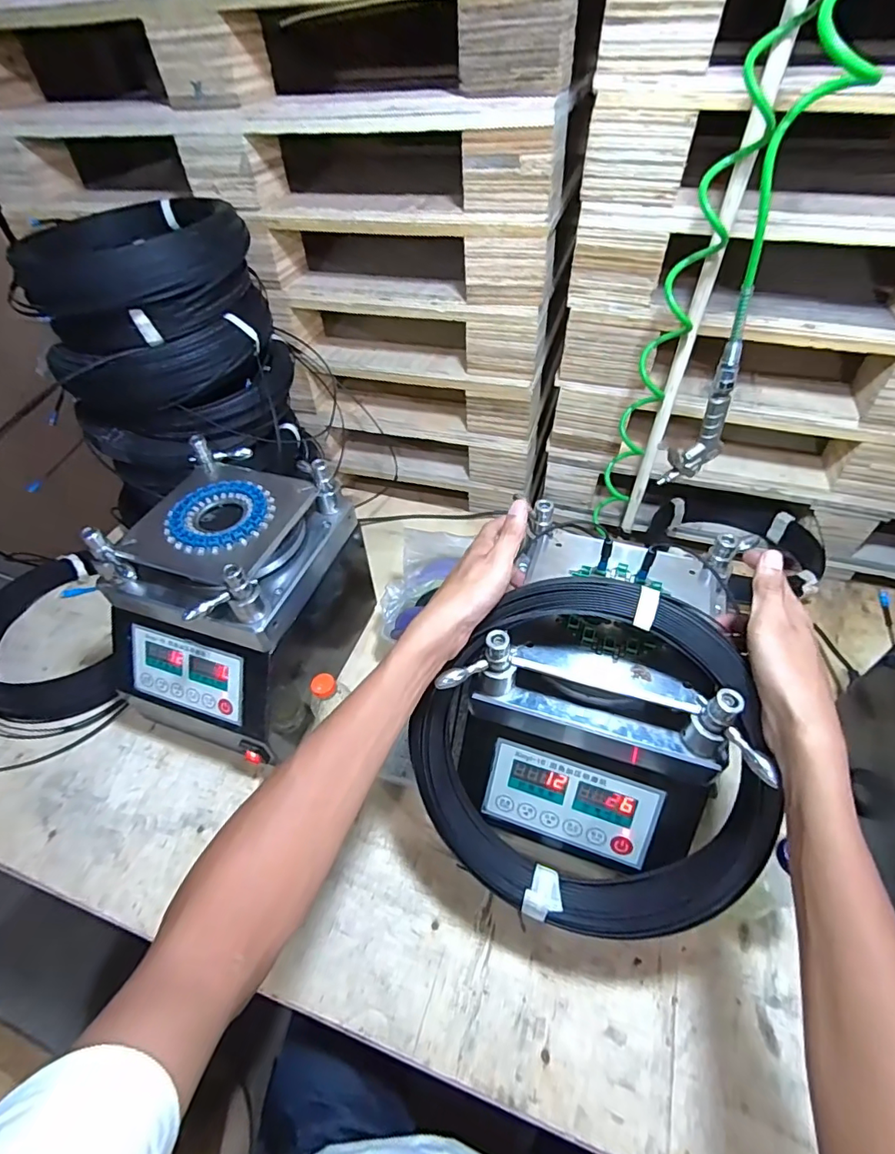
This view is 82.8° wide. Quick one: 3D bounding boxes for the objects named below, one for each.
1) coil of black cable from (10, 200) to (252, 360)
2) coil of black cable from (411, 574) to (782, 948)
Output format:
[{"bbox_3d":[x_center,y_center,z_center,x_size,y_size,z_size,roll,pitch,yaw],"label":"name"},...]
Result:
[{"bbox_3d":[-0.442,-0.444,0.738,0.288,0.114,0.309,-2,49,2],"label":"coil of black cable"},{"bbox_3d":[0.109,0.155,0.436,0.282,0.299,0.064,-13,2,19],"label":"coil of black cable"}]

